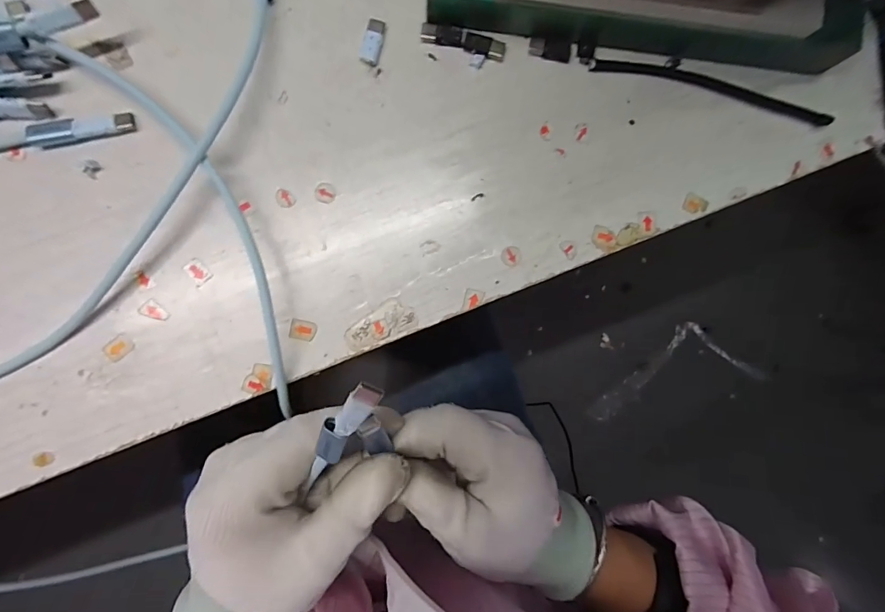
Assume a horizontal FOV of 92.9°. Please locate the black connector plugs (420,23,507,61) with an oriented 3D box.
[{"bbox_3d":[0.010,-0.127,0.201,0.040,0.004,0.009,11,89,-4],"label":"black connector plugs"}]

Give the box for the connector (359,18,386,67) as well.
[{"bbox_3d":[-0.033,-0.125,0.199,0.009,0.004,0.021,14,89,-4],"label":"connector"}]

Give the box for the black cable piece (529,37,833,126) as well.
[{"bbox_3d":[0.118,-0.114,0.207,0.150,0.008,0.014,12,89,-4],"label":"black cable piece"}]

